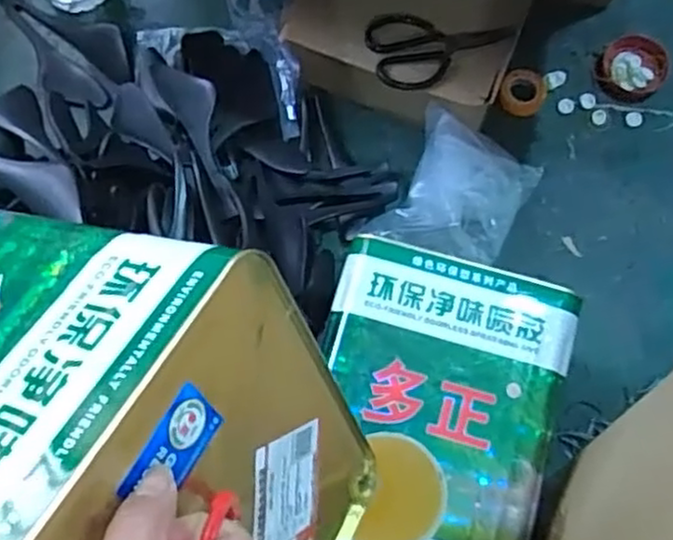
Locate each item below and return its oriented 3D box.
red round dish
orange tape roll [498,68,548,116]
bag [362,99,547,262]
[{"bbox_3d":[0.411,-0.279,0.992,0.089,0.022,0.102,41,79,10],"label":"red round dish"},{"bbox_3d":[0.256,-0.244,0.986,0.060,0.024,0.064,0,75,0],"label":"orange tape roll"},{"bbox_3d":[0.162,-0.100,0.913,0.166,0.076,0.169,25,77,7],"label":"bag"}]

